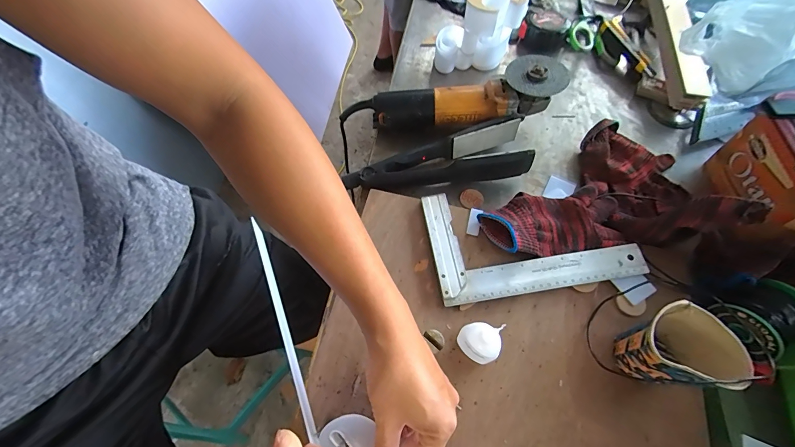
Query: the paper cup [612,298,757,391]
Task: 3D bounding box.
[{"bbox_3d":[0.276,0.133,0.355,0.070,0.093,0.080,-36,68,-16],"label":"paper cup"}]

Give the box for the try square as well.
[{"bbox_3d":[0.170,0.016,0.459,0.254,0.015,0.145,-9,63,-2],"label":"try square"}]

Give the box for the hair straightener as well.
[{"bbox_3d":[0.060,-0.095,0.505,0.247,0.051,0.077,-7,63,-2],"label":"hair straightener"}]

